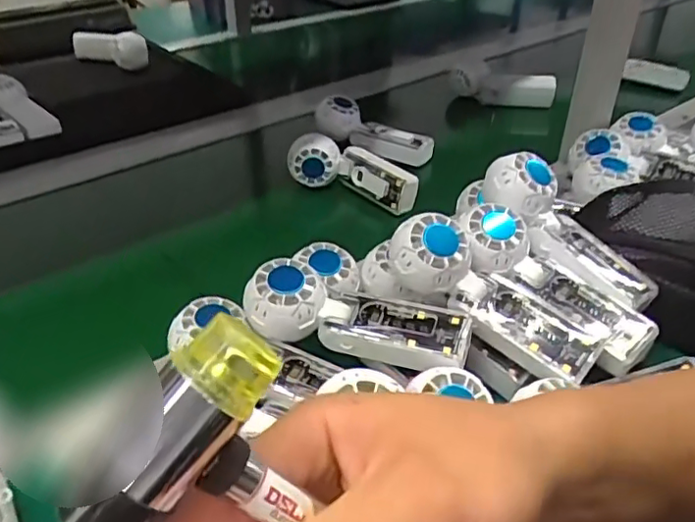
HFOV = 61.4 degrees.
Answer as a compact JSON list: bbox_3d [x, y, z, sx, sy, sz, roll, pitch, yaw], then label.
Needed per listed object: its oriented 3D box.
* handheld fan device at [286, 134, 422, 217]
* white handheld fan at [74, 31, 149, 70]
[{"bbox_3d":[0.010,-0.108,0.709,0.172,0.063,0.055,19,42,26],"label":"handheld fan device"},{"bbox_3d":[-0.422,-0.385,1.052,0.178,0.047,0.050,22,43,29],"label":"white handheld fan"}]

